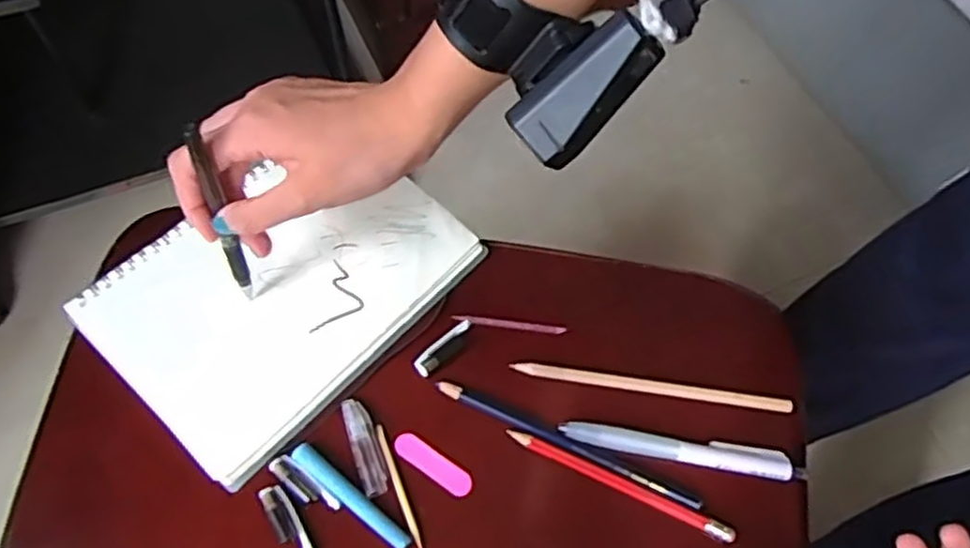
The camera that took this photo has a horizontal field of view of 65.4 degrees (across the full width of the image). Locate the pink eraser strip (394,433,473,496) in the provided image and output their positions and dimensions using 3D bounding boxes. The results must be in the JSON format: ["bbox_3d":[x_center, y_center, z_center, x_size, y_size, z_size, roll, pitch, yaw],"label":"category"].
[{"bbox_3d":[-0.029,0.105,0.421,0.049,0.004,0.015,31,64,13],"label":"pink eraser strip"}]

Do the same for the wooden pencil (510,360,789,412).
[{"bbox_3d":[0.098,0.066,0.444,0.161,0.004,0.011,8,61,1],"label":"wooden pencil"}]

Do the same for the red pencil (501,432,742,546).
[{"bbox_3d":[0.074,0.115,0.418,0.130,0.007,0.010,24,63,9],"label":"red pencil"}]

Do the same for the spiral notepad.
[{"bbox_3d":[-0.120,0.006,0.460,0.145,0.015,0.204,41,67,17],"label":"spiral notepad"}]

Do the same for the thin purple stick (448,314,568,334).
[{"bbox_3d":[0.015,0.030,0.462,0.069,0.004,0.005,8,61,1],"label":"thin purple stick"}]

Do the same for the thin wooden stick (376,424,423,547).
[{"bbox_3d":[-0.048,0.116,0.415,0.005,0.004,0.070,-19,64,-13],"label":"thin wooden stick"}]

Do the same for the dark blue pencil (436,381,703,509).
[{"bbox_3d":[0.046,0.095,0.428,0.156,0.004,0.010,24,63,9],"label":"dark blue pencil"}]

